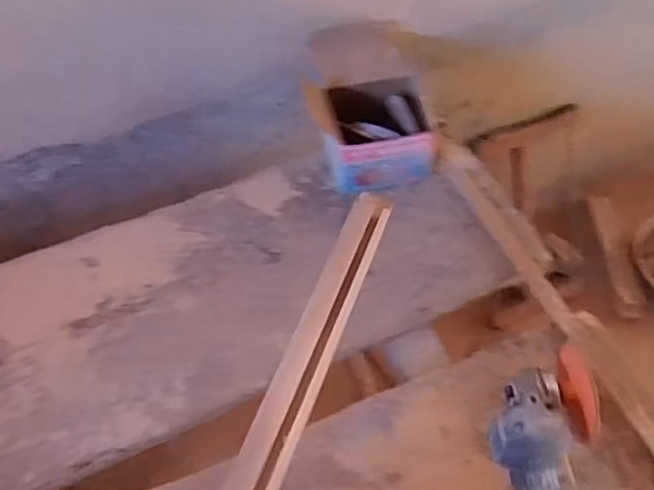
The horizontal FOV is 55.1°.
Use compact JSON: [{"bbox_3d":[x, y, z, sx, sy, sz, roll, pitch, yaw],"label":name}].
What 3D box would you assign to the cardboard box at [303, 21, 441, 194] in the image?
[{"bbox_3d":[0.059,-0.195,0.874,0.174,0.142,0.194,-7,59,-3],"label":"cardboard box"}]

